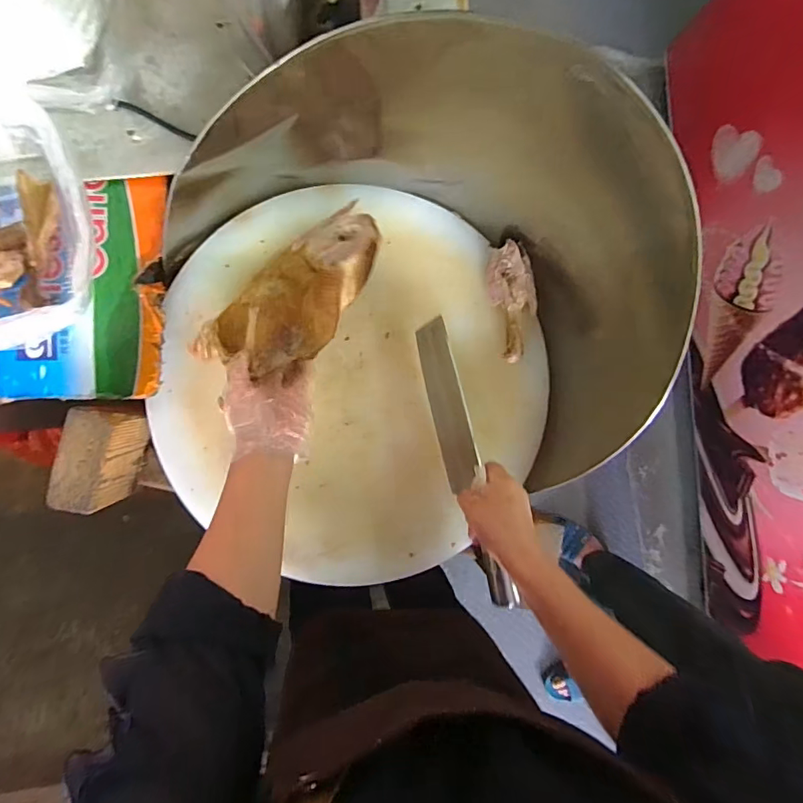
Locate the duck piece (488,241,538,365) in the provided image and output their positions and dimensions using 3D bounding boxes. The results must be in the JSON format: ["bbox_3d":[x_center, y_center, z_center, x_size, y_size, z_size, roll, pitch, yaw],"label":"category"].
[{"bbox_3d":[0.133,-0.117,0.579,0.042,0.038,0.133,-11,91,-7],"label":"duck piece"}]

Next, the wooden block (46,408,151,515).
[{"bbox_3d":[-0.327,0.060,0.539,0.051,0.101,0.102,14,88,-7],"label":"wooden block"}]

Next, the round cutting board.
[{"bbox_3d":[-0.055,-0.028,0.577,0.443,0.039,0.436,0,90,-7],"label":"round cutting board"}]

